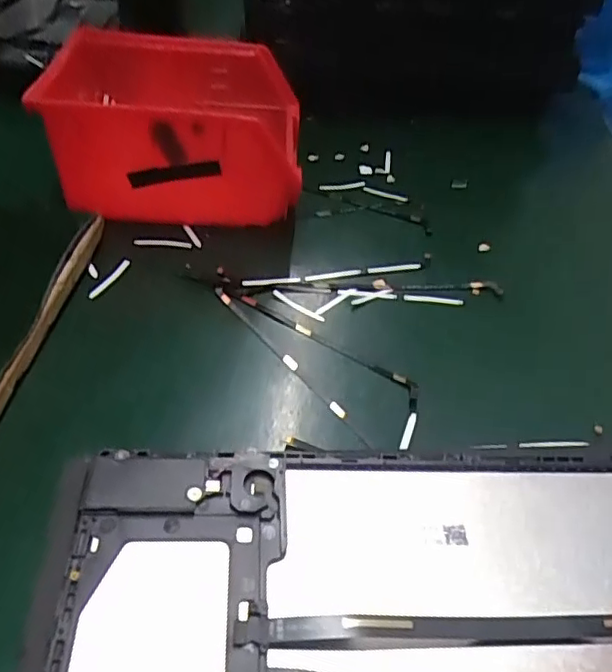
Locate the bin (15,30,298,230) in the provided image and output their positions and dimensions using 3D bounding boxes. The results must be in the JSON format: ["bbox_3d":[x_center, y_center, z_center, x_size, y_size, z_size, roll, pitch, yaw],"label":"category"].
[{"bbox_3d":[-0.079,-0.120,0.366,0.148,0.082,0.111,0,45,-6],"label":"bin"}]

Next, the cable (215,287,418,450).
[{"bbox_3d":[0.007,0.007,0.292,0.041,0.006,0.126,-27,53,-30],"label":"cable"}]

